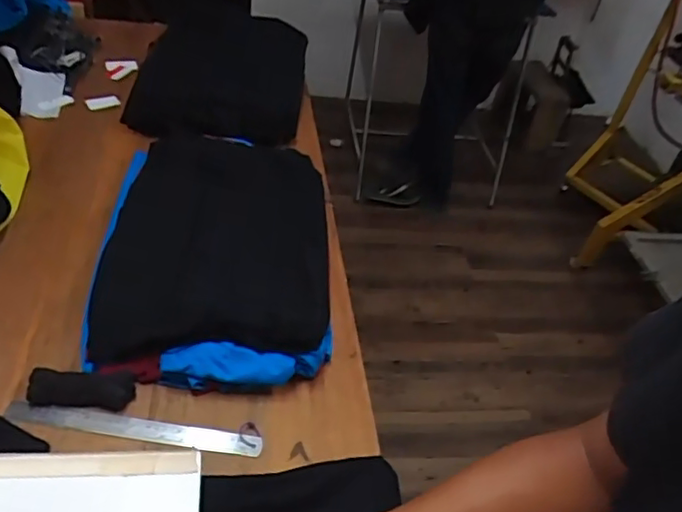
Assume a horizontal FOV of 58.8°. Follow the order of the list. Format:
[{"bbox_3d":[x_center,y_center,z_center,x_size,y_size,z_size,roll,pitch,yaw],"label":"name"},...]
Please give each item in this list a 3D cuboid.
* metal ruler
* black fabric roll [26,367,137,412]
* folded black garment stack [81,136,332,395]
[{"bbox_3d":[-0.262,0.220,0.778,0.317,0.008,0.034,11,45,-3],"label":"metal ruler"},{"bbox_3d":[-0.338,0.172,0.793,0.127,0.028,0.049,5,41,-8],"label":"black fabric roll"},{"bbox_3d":[-0.194,-0.036,1.004,0.346,0.069,0.553,3,42,-10],"label":"folded black garment stack"}]

